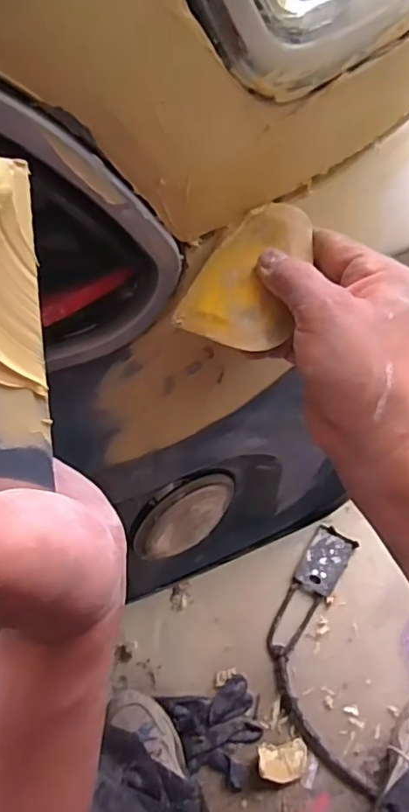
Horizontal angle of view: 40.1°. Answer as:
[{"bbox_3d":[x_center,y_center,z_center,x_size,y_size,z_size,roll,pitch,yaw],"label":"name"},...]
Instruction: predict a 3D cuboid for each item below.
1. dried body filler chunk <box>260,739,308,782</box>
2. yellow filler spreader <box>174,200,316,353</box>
[{"bbox_3d":[0.109,0.494,0.777,0.070,0.011,0.049,0,67,-14],"label":"dried body filler chunk"},{"bbox_3d":[0.032,-0.079,0.333,0.063,0.017,0.098,25,65,15],"label":"yellow filler spreader"}]

